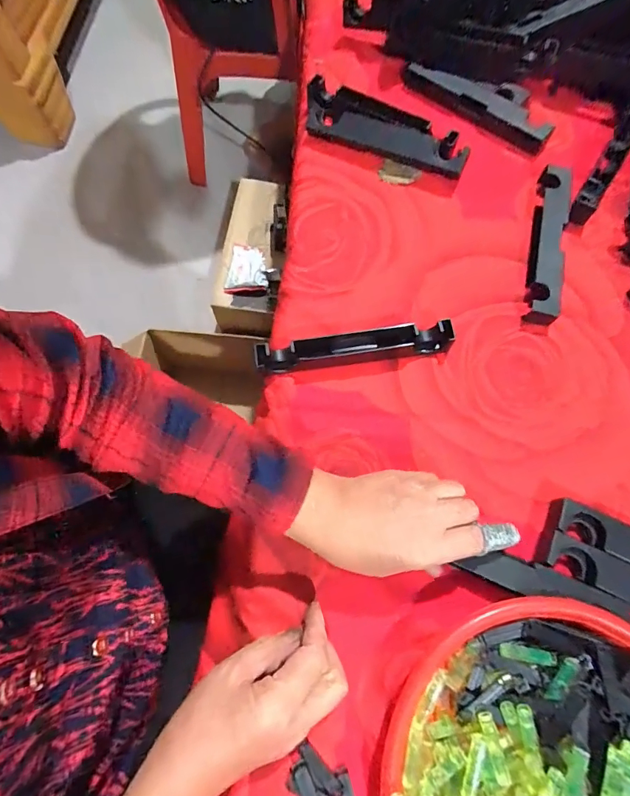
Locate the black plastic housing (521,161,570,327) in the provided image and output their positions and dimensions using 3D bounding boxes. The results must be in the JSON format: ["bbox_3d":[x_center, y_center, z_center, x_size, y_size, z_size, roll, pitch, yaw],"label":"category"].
[{"bbox_3d":[0.260,-0.176,0.473,0.035,0.025,0.205,13,73,3],"label":"black plastic housing"}]

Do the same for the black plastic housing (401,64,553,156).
[{"bbox_3d":[0.210,-0.390,0.552,0.210,0.021,0.068,36,75,10],"label":"black plastic housing"}]

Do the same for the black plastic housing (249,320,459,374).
[{"bbox_3d":[0.041,-0.051,0.428,0.198,0.031,0.025,-8,73,-3],"label":"black plastic housing"}]

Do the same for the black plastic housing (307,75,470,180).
[{"bbox_3d":[0.080,-0.332,0.527,0.221,0.029,0.071,29,74,8],"label":"black plastic housing"}]

